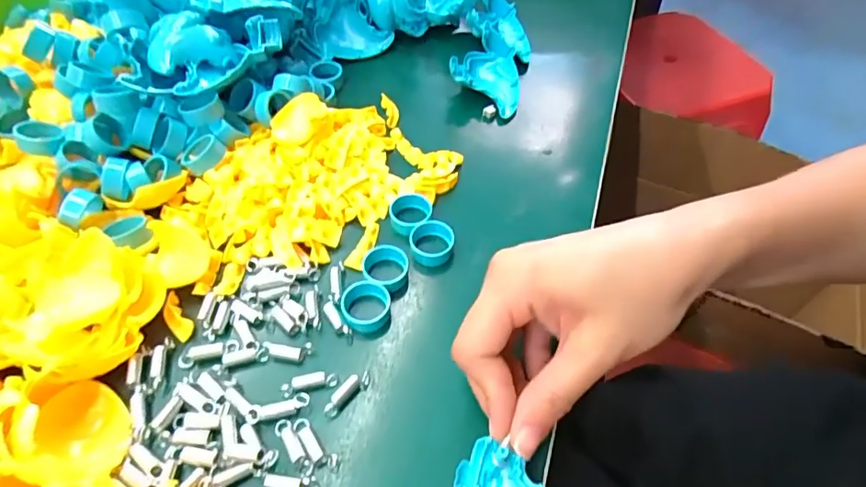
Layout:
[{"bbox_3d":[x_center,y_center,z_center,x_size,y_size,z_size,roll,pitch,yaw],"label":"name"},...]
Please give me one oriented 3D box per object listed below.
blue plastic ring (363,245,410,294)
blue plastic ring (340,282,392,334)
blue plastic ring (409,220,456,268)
[{"bbox_3d":[-0.027,0.014,0.293,0.026,0.013,0.028,0,54,0],"label":"blue plastic ring"},{"bbox_3d":[-0.036,0.034,0.278,0.024,0.013,0.024,0,54,0],"label":"blue plastic ring"},{"bbox_3d":[0.000,-0.002,0.304,0.026,0.012,0.023,-8,54,-5],"label":"blue plastic ring"}]

